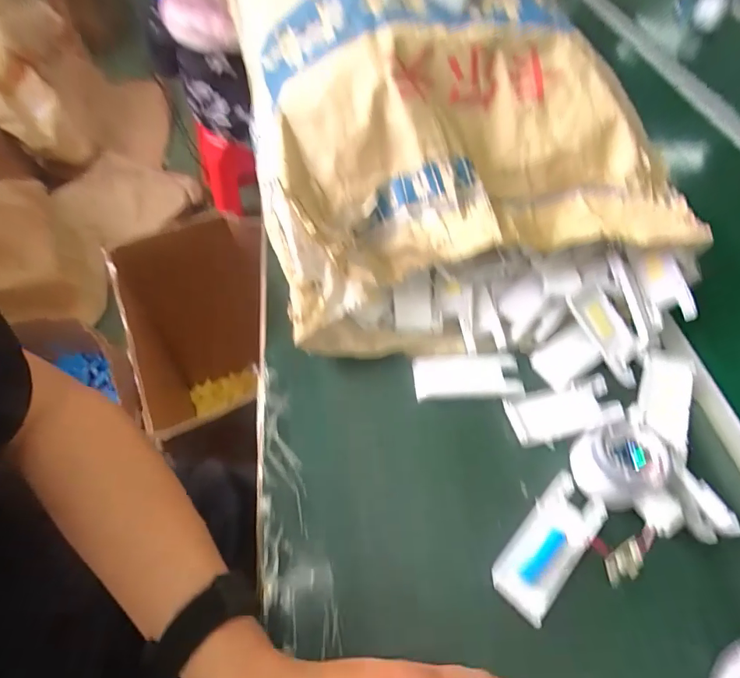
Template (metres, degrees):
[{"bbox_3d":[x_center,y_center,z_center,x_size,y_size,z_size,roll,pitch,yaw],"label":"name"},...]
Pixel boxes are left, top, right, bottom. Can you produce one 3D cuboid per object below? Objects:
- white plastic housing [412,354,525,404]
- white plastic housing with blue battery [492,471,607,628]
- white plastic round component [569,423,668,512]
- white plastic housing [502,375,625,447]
[{"bbox_3d":[0.092,0.036,0.419,0.101,0.009,0.046,0,56,-3],"label":"white plastic housing"},{"bbox_3d":[0.138,0.158,0.339,0.044,0.014,0.108,38,62,21],"label":"white plastic housing with blue battery"},{"bbox_3d":[0.199,0.095,0.352,0.055,0.037,0.059,1,56,-2],"label":"white plastic round component"},{"bbox_3d":[0.177,0.064,0.400,0.105,0.017,0.048,-12,57,-11],"label":"white plastic housing"}]

